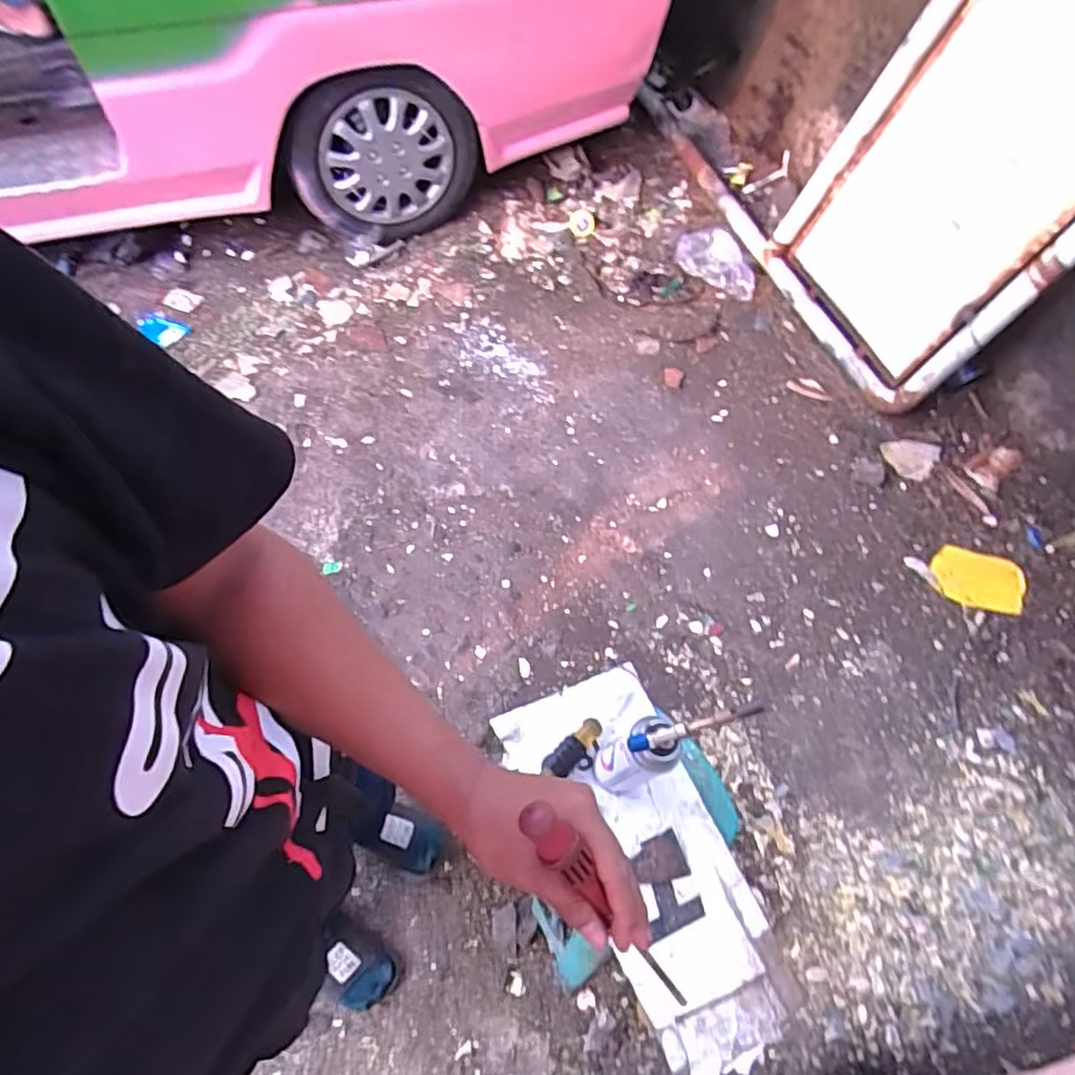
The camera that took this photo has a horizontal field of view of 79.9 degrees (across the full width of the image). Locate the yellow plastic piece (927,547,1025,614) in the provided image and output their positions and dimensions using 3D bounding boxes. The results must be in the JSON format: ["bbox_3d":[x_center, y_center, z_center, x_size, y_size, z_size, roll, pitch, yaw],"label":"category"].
[{"bbox_3d":[1.055,0.101,1.537,0.212,0.010,0.157,21,60,5],"label":"yellow plastic piece"}]

